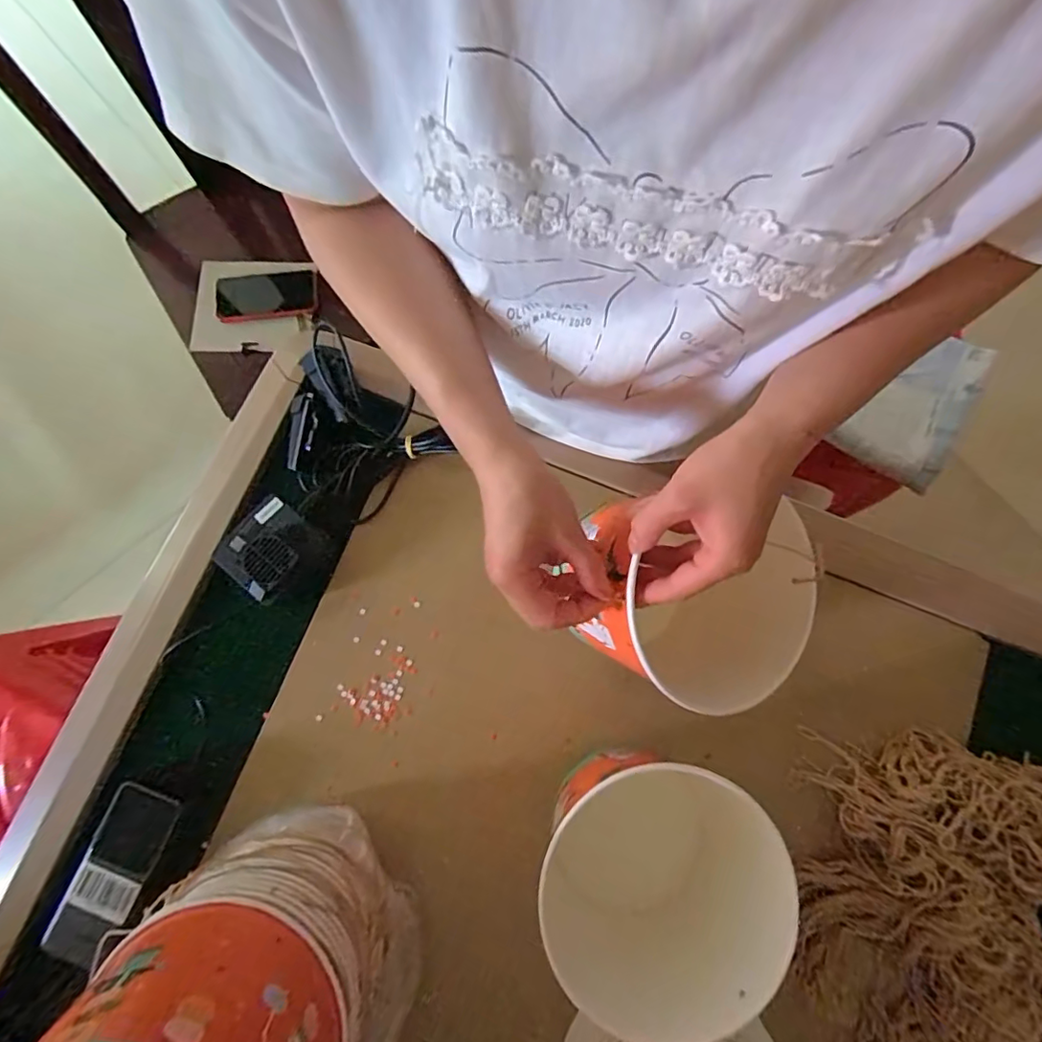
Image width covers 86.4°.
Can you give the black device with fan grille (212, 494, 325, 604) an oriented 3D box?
[{"bbox_3d":[-0.219,0.027,0.496,0.075,0.041,0.077,40,81,6],"label":"black device with fan grille"}]

